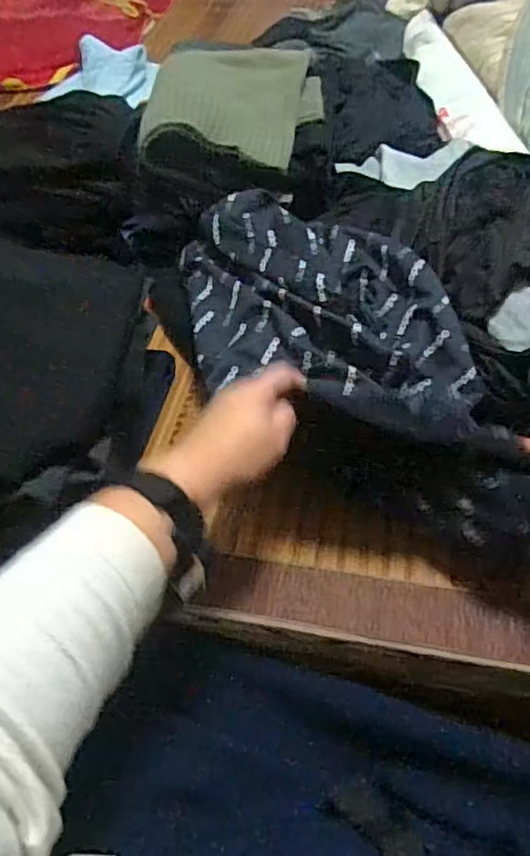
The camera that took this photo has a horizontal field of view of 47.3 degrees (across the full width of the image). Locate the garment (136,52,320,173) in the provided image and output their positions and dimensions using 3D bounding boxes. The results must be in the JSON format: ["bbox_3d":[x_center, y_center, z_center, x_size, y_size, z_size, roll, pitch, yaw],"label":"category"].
[{"bbox_3d":[-0.041,-0.438,0.823,0.235,0.040,0.168,3,79,-11],"label":"garment"}]

